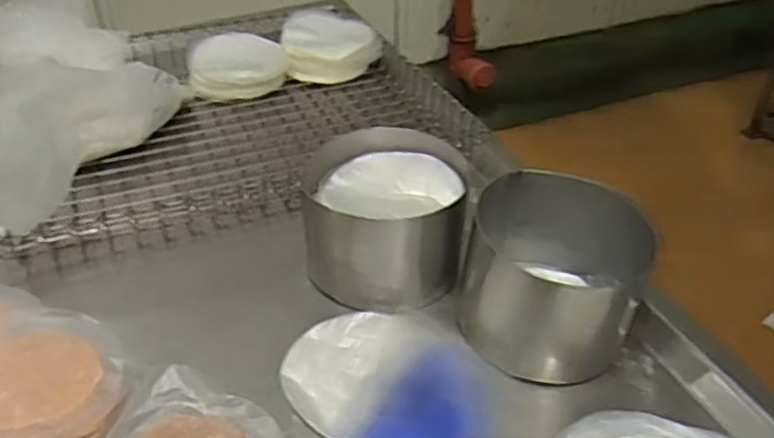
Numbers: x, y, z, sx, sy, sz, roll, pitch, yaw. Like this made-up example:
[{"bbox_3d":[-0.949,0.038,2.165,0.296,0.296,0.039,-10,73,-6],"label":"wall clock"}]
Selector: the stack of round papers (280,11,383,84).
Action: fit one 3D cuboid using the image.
[{"bbox_3d":[-0.082,-0.254,0.998,0.132,0.056,0.140,-8,40,-8],"label":"stack of round papers"}]

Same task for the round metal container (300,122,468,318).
[{"bbox_3d":[-0.001,0.001,0.638,0.144,0.100,0.141,0,39,0],"label":"round metal container"}]

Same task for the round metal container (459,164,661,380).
[{"bbox_3d":[0.135,0.047,0.579,0.129,0.094,0.131,0,39,0],"label":"round metal container"}]

